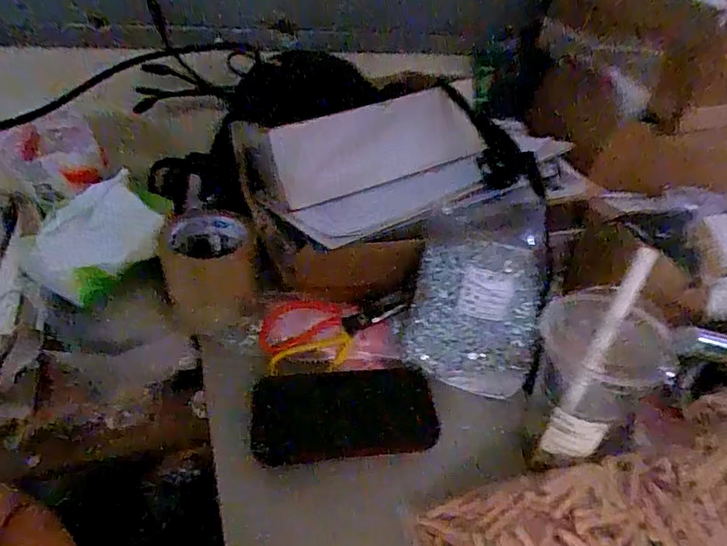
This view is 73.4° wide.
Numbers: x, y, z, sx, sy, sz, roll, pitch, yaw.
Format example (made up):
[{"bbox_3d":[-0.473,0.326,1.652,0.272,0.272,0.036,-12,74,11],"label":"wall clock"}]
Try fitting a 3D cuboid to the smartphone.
[{"bbox_3d":[-0.026,0.152,0.520,0.194,0.094,0.016,-8,-3,5],"label":"smartphone"}]

